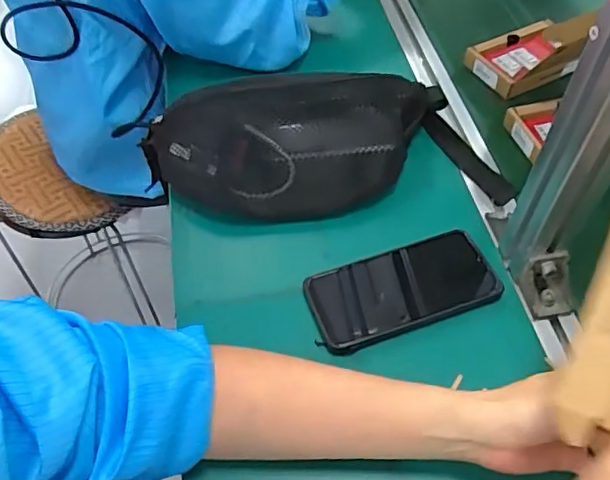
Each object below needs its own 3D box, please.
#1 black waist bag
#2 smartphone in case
[{"bbox_3d":[0.014,-0.103,0.560,0.358,0.105,0.135,-5,52,-2],"label":"black waist bag"},{"bbox_3d":[0.084,0.041,0.488,0.160,0.013,0.072,-17,53,-11],"label":"smartphone in case"}]

